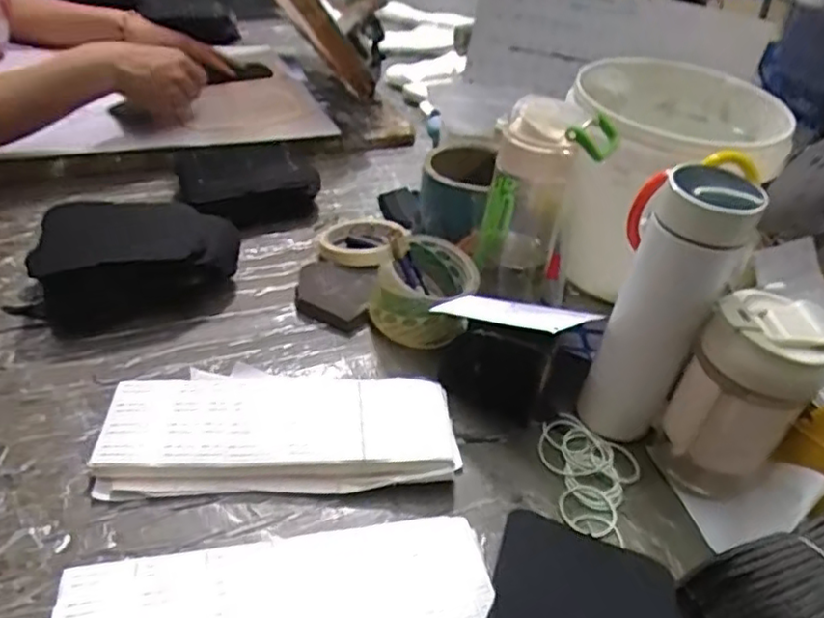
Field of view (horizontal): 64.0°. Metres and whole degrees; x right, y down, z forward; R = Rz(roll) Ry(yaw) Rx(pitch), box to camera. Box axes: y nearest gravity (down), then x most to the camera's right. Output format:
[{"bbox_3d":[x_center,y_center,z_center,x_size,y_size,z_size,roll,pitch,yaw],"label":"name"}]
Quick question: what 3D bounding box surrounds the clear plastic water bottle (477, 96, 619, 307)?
[{"bbox_3d":[0.115,-0.091,0.610,0.095,0.199,0.102,13,38,7],"label":"clear plastic water bottle"}]

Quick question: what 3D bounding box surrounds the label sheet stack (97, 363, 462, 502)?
[{"bbox_3d":[-0.099,0.087,0.512,0.257,0.030,0.111,1,38,-8],"label":"label sheet stack"}]

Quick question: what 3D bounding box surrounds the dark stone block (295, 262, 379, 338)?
[{"bbox_3d":[-0.078,-0.015,0.654,0.077,0.020,0.096,9,38,1],"label":"dark stone block"}]

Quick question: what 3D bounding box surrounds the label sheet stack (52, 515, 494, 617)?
[{"bbox_3d":[-0.079,0.186,0.411,0.263,0.008,0.104,-5,40,-16],"label":"label sheet stack"}]

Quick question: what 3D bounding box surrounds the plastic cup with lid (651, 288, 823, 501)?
[{"bbox_3d":[0.238,0.070,0.488,0.079,0.154,0.075,5,38,-4],"label":"plastic cup with lid"}]

